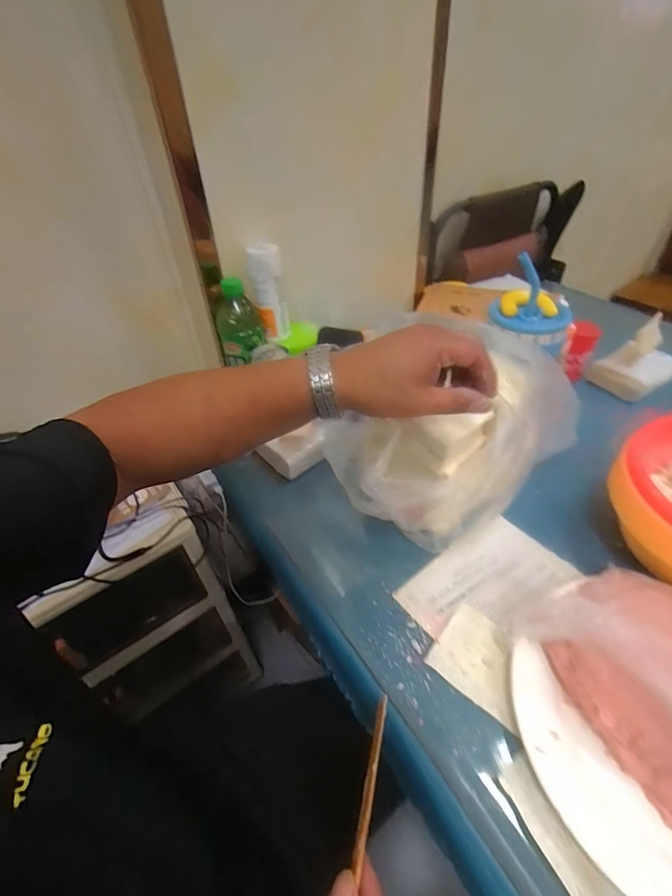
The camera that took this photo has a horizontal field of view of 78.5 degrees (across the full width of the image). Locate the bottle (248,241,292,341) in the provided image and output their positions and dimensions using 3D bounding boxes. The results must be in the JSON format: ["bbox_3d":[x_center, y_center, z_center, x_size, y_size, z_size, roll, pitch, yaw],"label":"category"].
[{"bbox_3d":[-0.094,-0.222,0.590,0.043,0.127,0.033,-11,11,-8],"label":"bottle"}]

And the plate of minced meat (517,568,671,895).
[{"bbox_3d":[0.261,0.205,0.308,0.227,0.074,0.218,-2,44,2],"label":"plate of minced meat"}]

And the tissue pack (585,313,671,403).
[{"bbox_3d":[0.481,-0.143,0.653,0.102,0.089,0.099,-33,51,-27],"label":"tissue pack"}]

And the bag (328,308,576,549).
[{"bbox_3d":[0.108,-0.008,0.445,0.205,0.171,0.167,-25,48,-21],"label":"bag"}]

